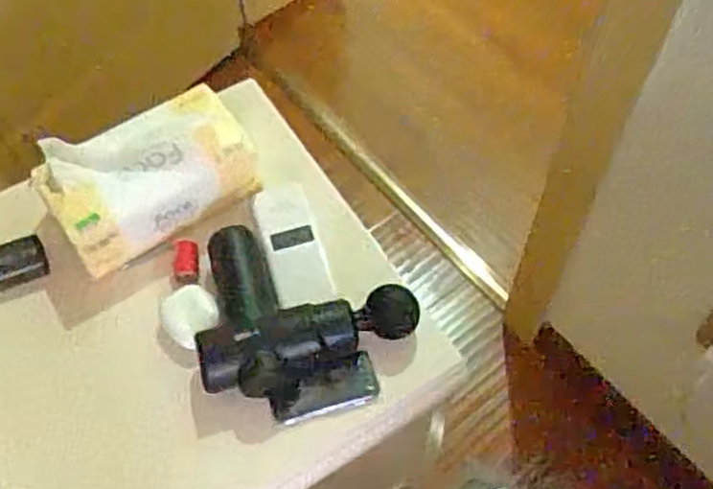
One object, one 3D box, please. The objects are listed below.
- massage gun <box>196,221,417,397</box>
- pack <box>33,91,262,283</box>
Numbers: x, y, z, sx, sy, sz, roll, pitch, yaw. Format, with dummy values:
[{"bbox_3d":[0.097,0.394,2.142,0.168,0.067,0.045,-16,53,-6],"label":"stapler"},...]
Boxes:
[{"bbox_3d":[-0.039,0.046,0.623,0.170,0.038,0.143,-4,60,2],"label":"massage gun"},{"bbox_3d":[-0.178,-0.066,0.664,0.179,0.069,0.104,-31,63,-13],"label":"pack"}]

